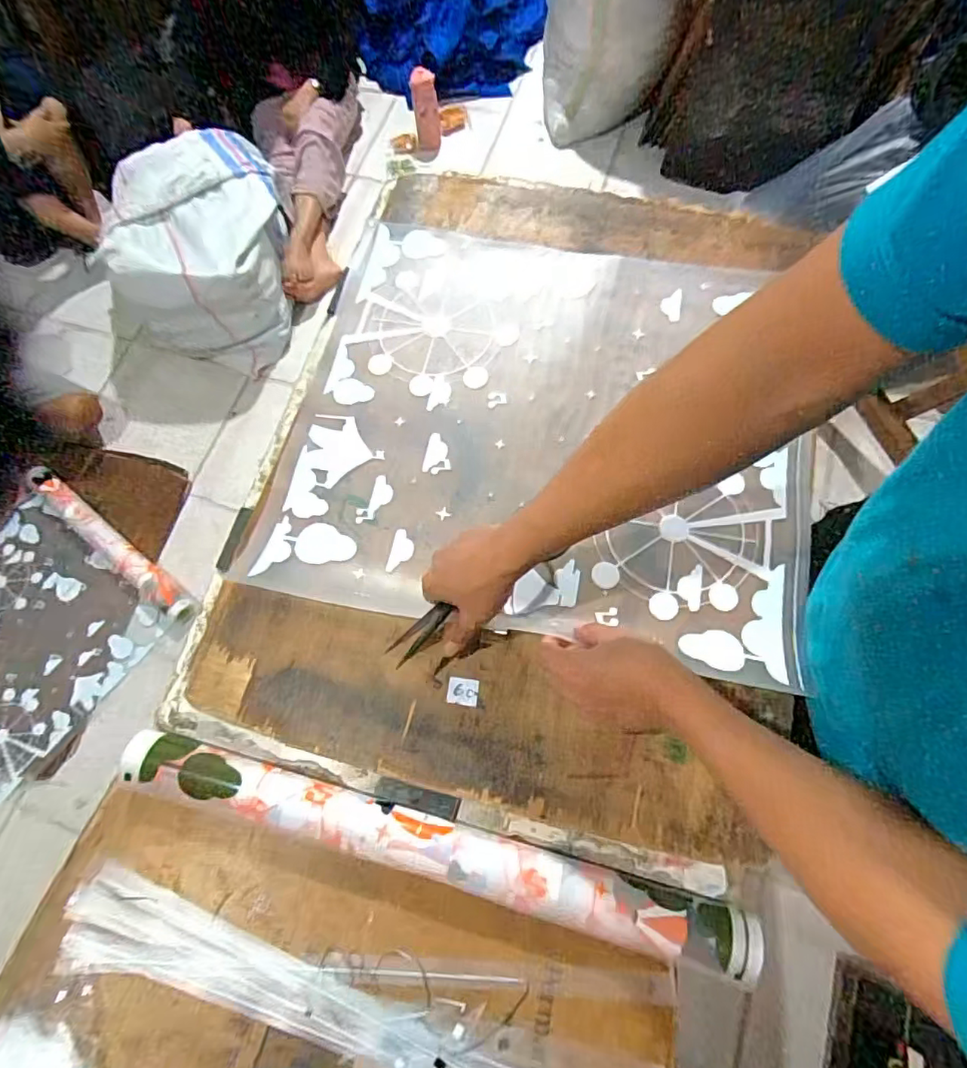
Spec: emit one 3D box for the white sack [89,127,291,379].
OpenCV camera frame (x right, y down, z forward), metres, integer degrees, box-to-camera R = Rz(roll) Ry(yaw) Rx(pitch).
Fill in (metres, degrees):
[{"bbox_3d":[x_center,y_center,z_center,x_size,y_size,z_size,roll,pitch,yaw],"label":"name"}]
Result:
[{"bbox_3d":[-0.781,-0.787,1.575,0.446,0.341,0.582,-7,71,-1],"label":"white sack"}]

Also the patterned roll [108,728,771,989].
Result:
[{"bbox_3d":[-0.055,0.285,0.521,0.595,0.039,0.052,14,72,7],"label":"patterned roll"}]

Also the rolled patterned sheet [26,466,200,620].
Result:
[{"bbox_3d":[-0.976,0.014,1.448,0.574,0.054,0.085,36,76,13],"label":"rolled patterned sheet"}]

